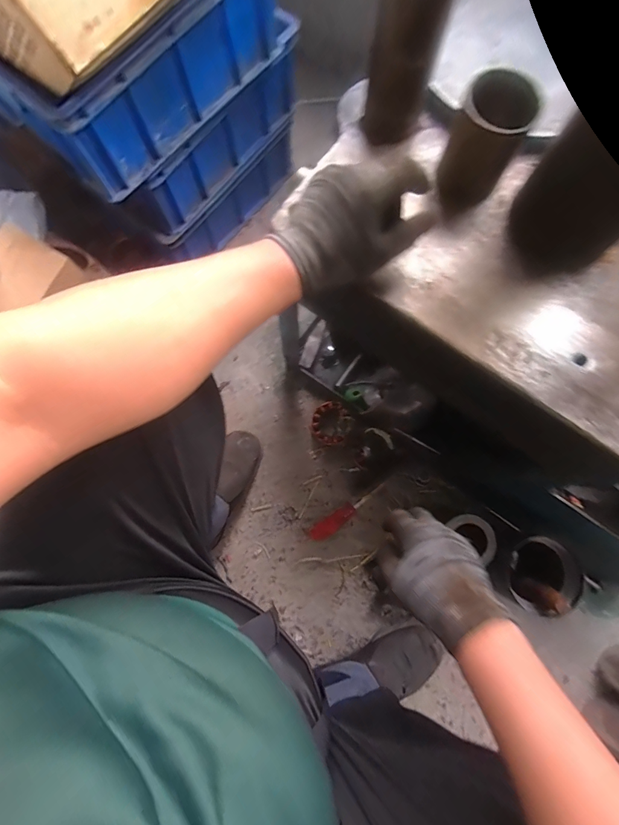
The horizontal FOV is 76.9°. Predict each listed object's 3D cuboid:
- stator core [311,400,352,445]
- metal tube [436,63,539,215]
[{"bbox_3d":[0.043,0.023,0.794,0.078,0.043,0.081,0,79,-1],"label":"stator core"},{"bbox_3d":[0.168,-0.261,0.380,0.069,0.092,0.076,31,80,5],"label":"metal tube"}]

